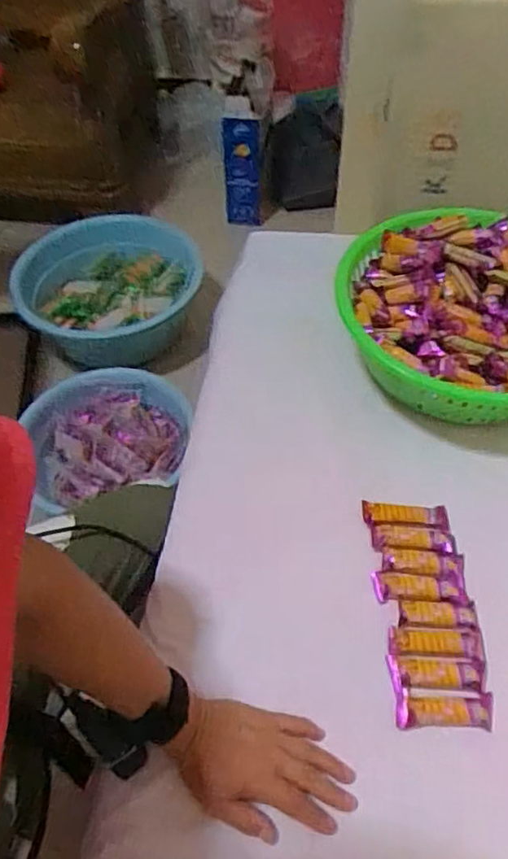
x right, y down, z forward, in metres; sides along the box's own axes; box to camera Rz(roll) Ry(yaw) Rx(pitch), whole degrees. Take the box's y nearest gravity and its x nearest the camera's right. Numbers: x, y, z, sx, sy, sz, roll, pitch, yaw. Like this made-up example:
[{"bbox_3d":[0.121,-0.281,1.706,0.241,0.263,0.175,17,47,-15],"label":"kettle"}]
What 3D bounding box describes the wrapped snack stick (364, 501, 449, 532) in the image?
[{"bbox_3d":[0.167,0.095,0.678,0.091,0.009,0.027,5,52,6],"label":"wrapped snack stick"}]

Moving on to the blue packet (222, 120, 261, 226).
[{"bbox_3d":[-0.037,-0.732,1.759,0.117,0.349,0.021,28,63,17],"label":"blue packet"}]

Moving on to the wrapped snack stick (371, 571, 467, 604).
[{"bbox_3d":[0.169,0.161,0.628,0.091,0.007,0.031,1,52,3],"label":"wrapped snack stick"}]

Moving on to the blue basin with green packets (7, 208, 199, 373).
[{"bbox_3d":[-0.357,-0.343,1.476,0.422,0.138,0.390,-1,51,1],"label":"blue basin with green packets"}]

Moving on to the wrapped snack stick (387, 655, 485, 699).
[{"bbox_3d":[0.172,0.235,0.578,0.086,0.015,0.035,2,52,3],"label":"wrapped snack stick"}]

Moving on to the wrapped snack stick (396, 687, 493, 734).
[{"bbox_3d":[0.175,0.261,0.565,0.087,0.022,0.031,2,52,3],"label":"wrapped snack stick"}]

